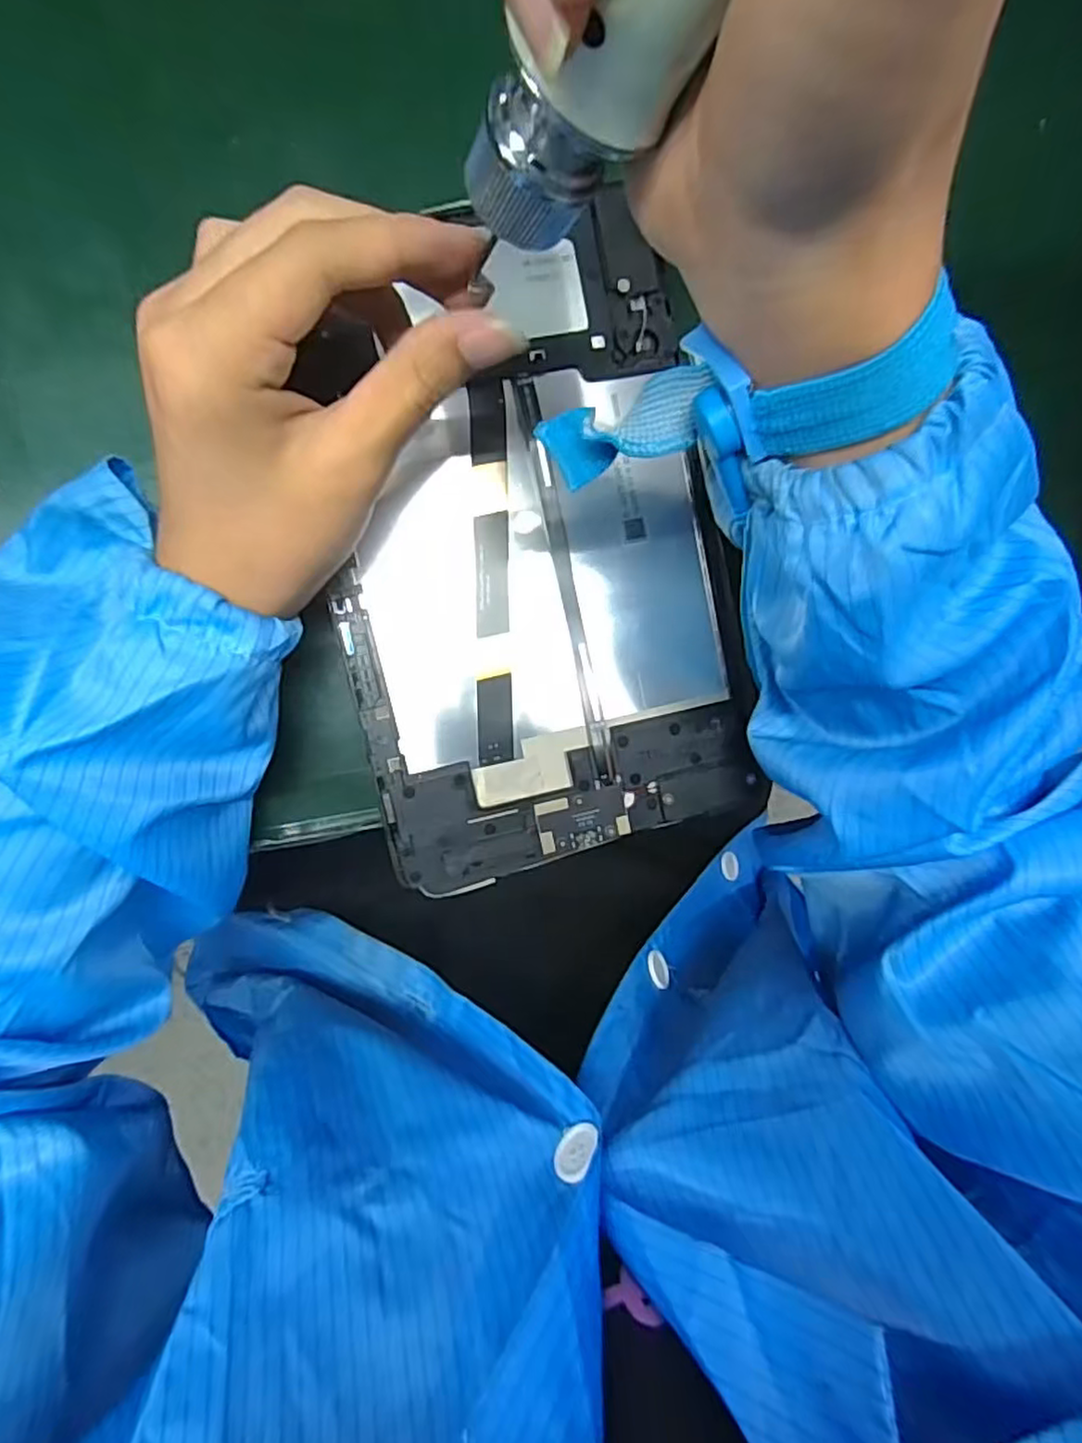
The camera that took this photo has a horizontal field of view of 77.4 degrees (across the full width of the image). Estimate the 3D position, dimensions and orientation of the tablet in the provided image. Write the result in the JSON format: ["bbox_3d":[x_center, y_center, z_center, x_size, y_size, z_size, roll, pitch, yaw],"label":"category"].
[{"bbox_3d":[-0.003,-0.060,0.260,0.152,0.008,0.231,-13,96,-7],"label":"tablet"}]

